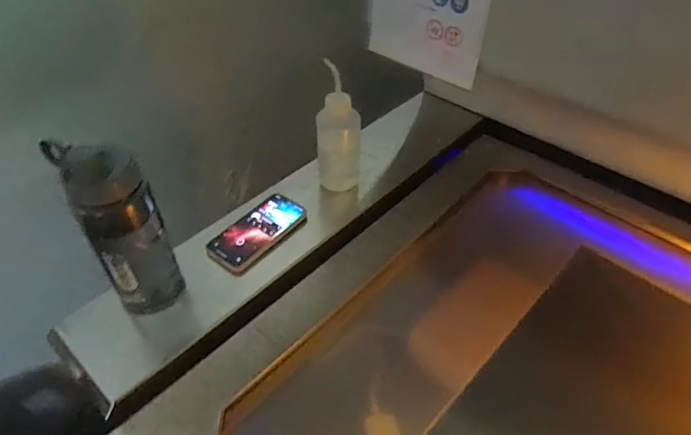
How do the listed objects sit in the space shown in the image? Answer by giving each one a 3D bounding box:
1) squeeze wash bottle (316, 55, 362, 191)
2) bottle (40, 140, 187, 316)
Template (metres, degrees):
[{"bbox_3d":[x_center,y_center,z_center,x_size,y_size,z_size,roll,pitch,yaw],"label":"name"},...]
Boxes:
[{"bbox_3d":[-0.010,-0.138,0.786,0.072,0.189,0.068,0,44,-1],"label":"squeeze wash bottle"},{"bbox_3d":[-0.279,0.012,0.602,0.089,0.245,0.088,-22,49,-21],"label":"bottle"}]

